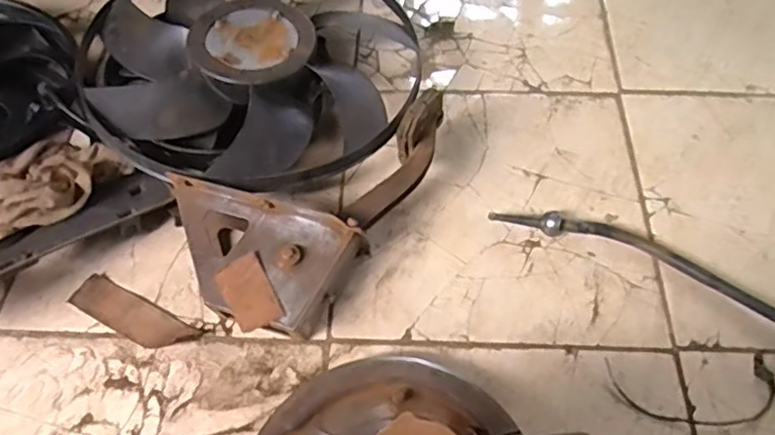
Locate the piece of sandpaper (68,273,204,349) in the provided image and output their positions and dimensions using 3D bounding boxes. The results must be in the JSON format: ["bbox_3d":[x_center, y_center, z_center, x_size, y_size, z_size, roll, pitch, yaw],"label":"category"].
[{"bbox_3d":[-0.311,0.121,0.770,0.161,0.006,0.049,25,62,16],"label":"piece of sandpaper"}]

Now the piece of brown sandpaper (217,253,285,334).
[{"bbox_3d":[-0.158,0.087,0.719,0.052,0.006,0.083,-26,71,-7],"label":"piece of brown sandpaper"}]

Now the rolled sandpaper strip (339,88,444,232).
[{"bbox_3d":[0.017,-0.069,0.785,0.056,0.057,0.201,28,79,16],"label":"rolled sandpaper strip"}]

